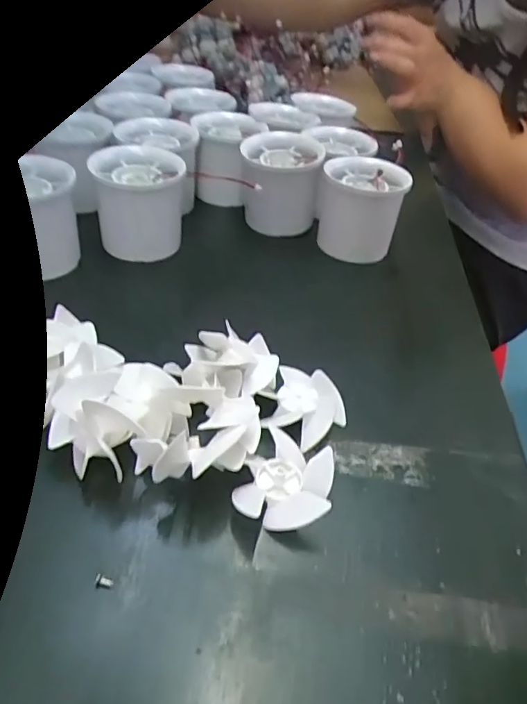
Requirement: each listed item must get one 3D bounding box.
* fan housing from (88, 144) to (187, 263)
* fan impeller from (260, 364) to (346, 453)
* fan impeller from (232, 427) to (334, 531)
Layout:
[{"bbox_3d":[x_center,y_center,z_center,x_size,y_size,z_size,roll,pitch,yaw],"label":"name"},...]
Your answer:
[{"bbox_3d":[-0.076,-0.092,0.325,0.055,0.052,0.054,-6,42,-13],"label":"fan housing"},{"bbox_3d":[0.020,0.023,0.233,0.033,0.012,0.036,15,42,11],"label":"fan impeller"},{"bbox_3d":[0.009,0.049,0.202,0.034,0.013,0.038,16,42,12],"label":"fan impeller"}]

